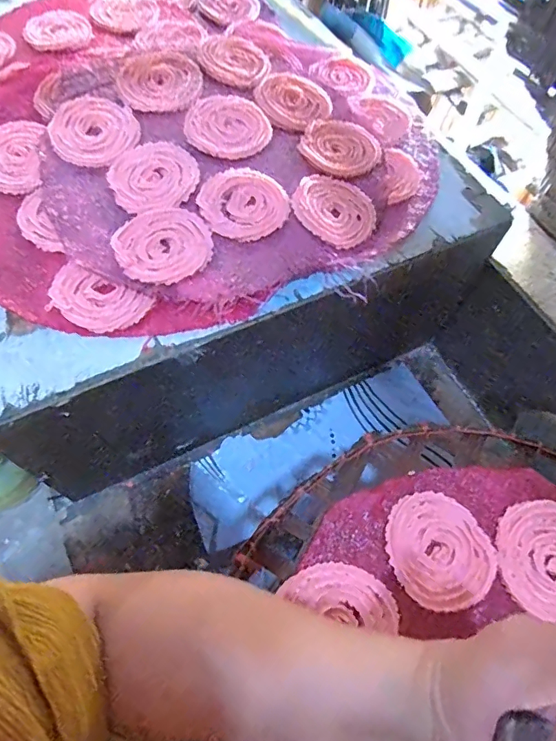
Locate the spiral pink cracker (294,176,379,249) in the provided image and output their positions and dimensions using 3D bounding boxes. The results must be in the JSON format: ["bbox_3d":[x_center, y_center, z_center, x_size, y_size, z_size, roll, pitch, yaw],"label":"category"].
[{"bbox_3d":[0.056,-0.156,0.448,0.079,0.005,0.078,7,68,-17],"label":"spiral pink cracker"}]

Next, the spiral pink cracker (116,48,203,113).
[{"bbox_3d":[-0.127,-0.313,0.497,0.085,0.015,0.102,-14,63,-11],"label":"spiral pink cracker"}]

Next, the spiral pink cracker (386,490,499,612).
[{"bbox_3d":[0.118,0.130,0.340,0.075,0.005,0.078,2,62,-3],"label":"spiral pink cracker"}]

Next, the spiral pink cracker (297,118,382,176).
[{"bbox_3d":[0.066,-0.238,0.490,0.085,0.006,0.087,6,61,-1],"label":"spiral pink cracker"}]

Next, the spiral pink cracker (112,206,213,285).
[{"bbox_3d":[-0.101,-0.111,0.409,0.080,0.009,0.079,2,62,-3],"label":"spiral pink cracker"}]

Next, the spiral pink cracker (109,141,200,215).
[{"bbox_3d":[-0.118,-0.186,0.440,0.080,0.010,0.081,-12,63,-10],"label":"spiral pink cracker"}]

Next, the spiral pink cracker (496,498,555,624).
[{"bbox_3d":[0.205,0.140,0.344,0.080,0.007,0.082,21,62,8],"label":"spiral pink cracker"}]

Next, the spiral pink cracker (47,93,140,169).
[{"bbox_3d":[-0.186,-0.244,0.466,0.083,0.013,0.098,-26,66,-16],"label":"spiral pink cracker"}]

